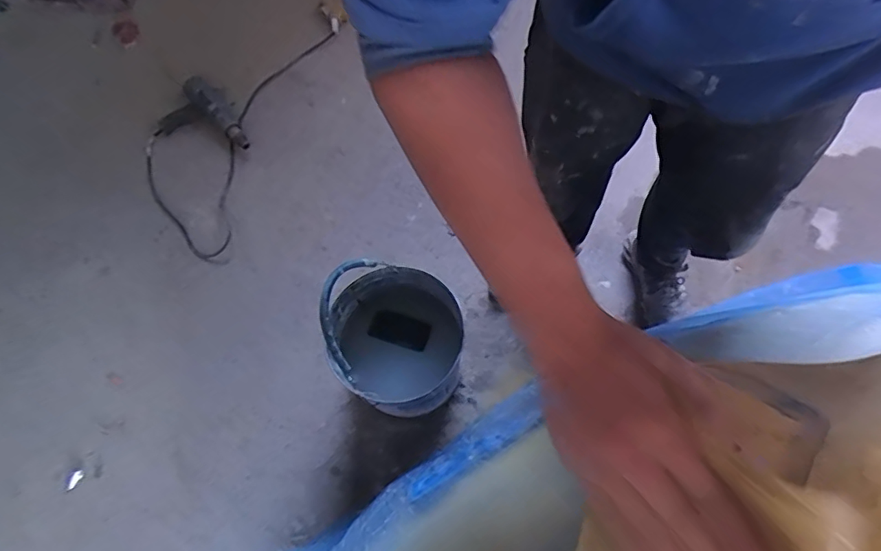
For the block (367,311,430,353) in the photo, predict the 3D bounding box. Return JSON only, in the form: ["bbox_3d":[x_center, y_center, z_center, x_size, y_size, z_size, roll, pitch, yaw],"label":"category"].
[{"bbox_3d":[-0.090,0.121,1.130,0.129,0.021,0.071,17,71,8],"label":"block"}]

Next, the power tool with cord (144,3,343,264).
[{"bbox_3d":[-0.654,-0.518,1.548,0.392,0.080,0.942,16,70,6],"label":"power tool with cord"}]

